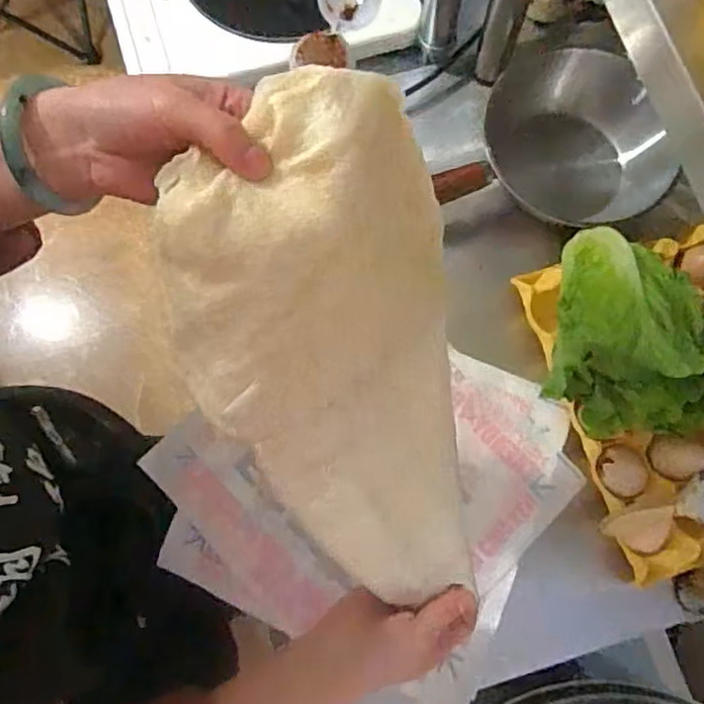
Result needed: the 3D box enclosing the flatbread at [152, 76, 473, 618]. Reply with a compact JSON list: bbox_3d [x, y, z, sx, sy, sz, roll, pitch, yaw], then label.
[{"bbox_3d":[-0.004,0.022,0.365,0.144,0.046,0.330,-18,117,-6],"label":"flatbread"}]

